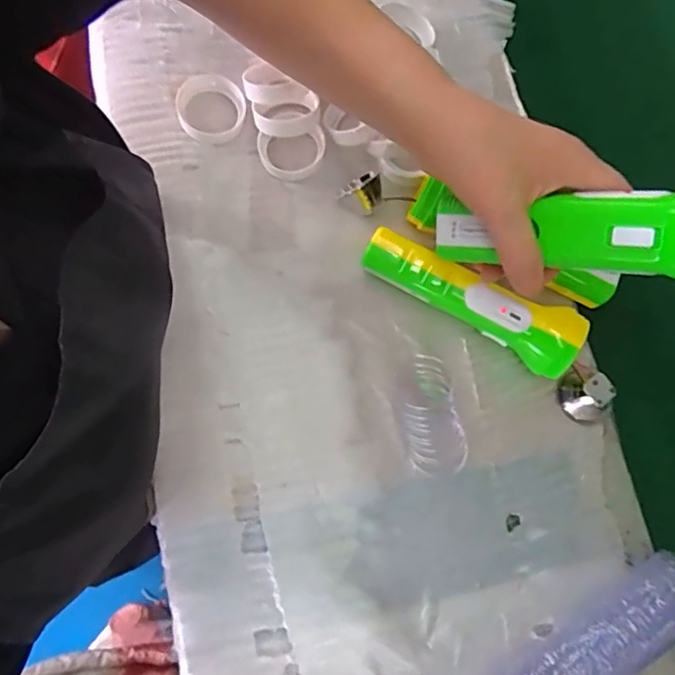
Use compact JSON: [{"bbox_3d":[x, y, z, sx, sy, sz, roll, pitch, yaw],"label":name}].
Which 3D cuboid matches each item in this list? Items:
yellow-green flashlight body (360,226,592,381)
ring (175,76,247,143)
[{"bbox_3d":[0.098,-0.031,0.418,0.165,0.041,0.046,32,79,3],"label":"yellow-green flashlight body"},{"bbox_3d":[-0.100,-0.179,0.445,0.051,0.011,0.051,0,75,1],"label":"ring"}]

